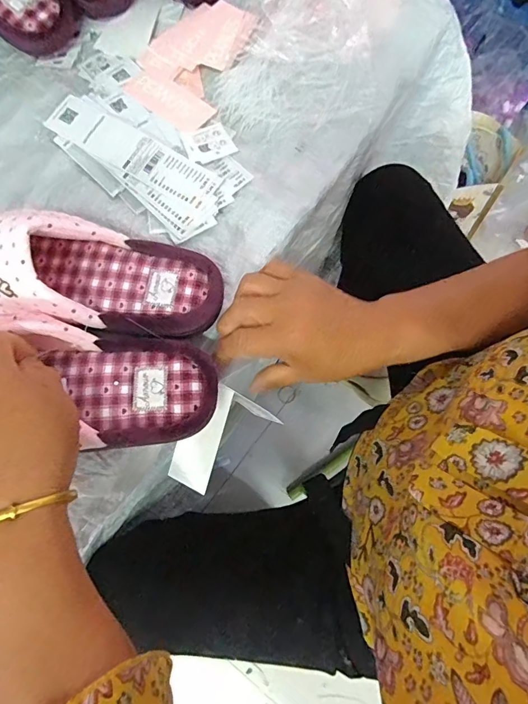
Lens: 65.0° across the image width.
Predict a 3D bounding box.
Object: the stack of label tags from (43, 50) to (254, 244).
[{"bbox_3d":[-0.123,-0.216,0.418,0.235,0.011,0.122,43,76,10],"label":"stack of label tags"}]

